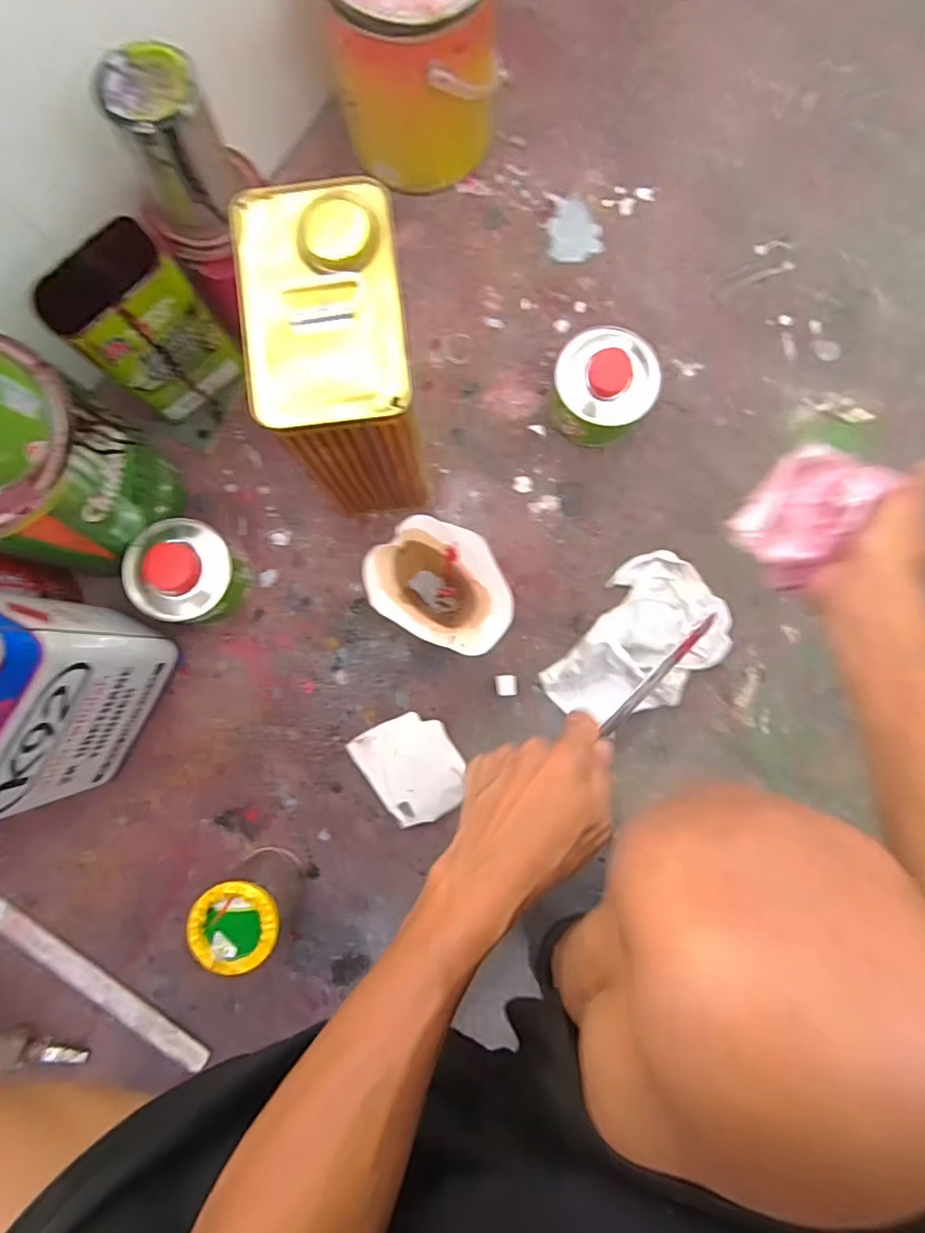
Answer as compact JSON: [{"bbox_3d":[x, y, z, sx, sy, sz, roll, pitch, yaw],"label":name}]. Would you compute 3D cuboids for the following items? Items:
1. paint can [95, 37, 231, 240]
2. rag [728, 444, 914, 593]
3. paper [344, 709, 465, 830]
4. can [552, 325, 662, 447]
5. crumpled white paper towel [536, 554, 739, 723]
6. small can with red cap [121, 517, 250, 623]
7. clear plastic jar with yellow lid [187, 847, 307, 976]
[{"bbox_3d":[-0.234,-0.381,0.470,0.079,0.089,0.089,-23,86,0],"label":"paint can"},{"bbox_3d":[0.260,-0.082,0.441,0.068,0.056,0.098,37,83,1],"label":"rag"},{"bbox_3d":[-0.051,0.156,0.601,0.093,0.005,0.108,-33,83,2],"label":"paper"},{"bbox_3d":[0.145,-0.234,0.601,0.098,0.078,0.096,0,86,1],"label":"can"},{"bbox_3d":[0.181,0.028,0.588,0.193,0.046,0.133,-39,87,-6],"label":"crumpled white paper towel"},{"bbox_3d":[-0.283,-0.043,0.596,0.107,0.074,0.097,3,86,1],"label":"small can with red cap"},{"bbox_3d":[-0.199,0.274,0.551,0.075,0.103,0.076,0,86,1],"label":"clear plastic jar with yellow lid"}]

